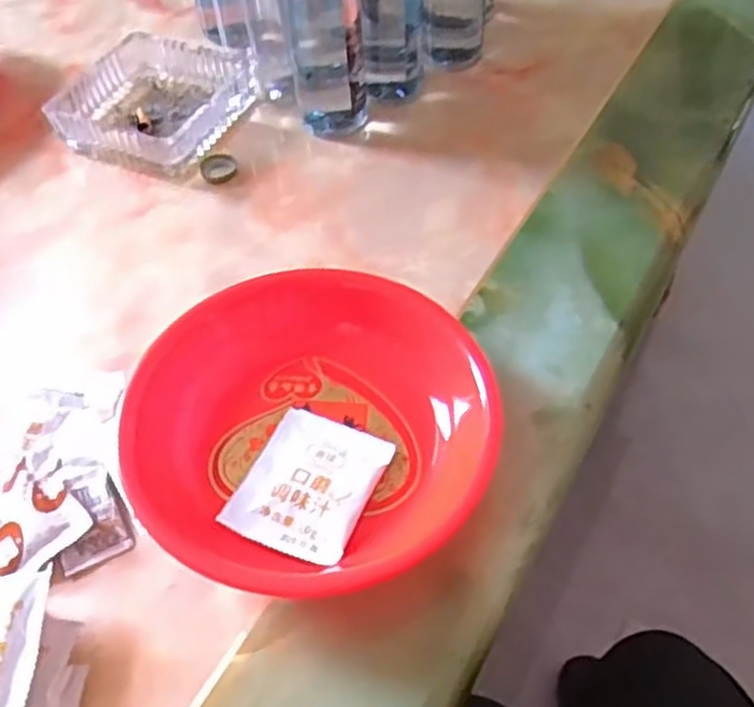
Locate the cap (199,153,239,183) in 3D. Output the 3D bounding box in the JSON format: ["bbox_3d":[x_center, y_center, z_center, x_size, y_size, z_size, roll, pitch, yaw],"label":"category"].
[{"bbox_3d":[-0.119,-0.140,0.576,0.026,0.005,0.027,-2,53,3],"label":"cap"}]

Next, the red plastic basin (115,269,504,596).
[{"bbox_3d":[-0.035,0.035,0.402,0.189,0.060,0.176,-2,53,3],"label":"red plastic basin"}]

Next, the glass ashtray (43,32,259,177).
[{"bbox_3d":[-0.175,-0.200,0.607,0.130,0.034,0.134,19,57,17],"label":"glass ashtray"}]

